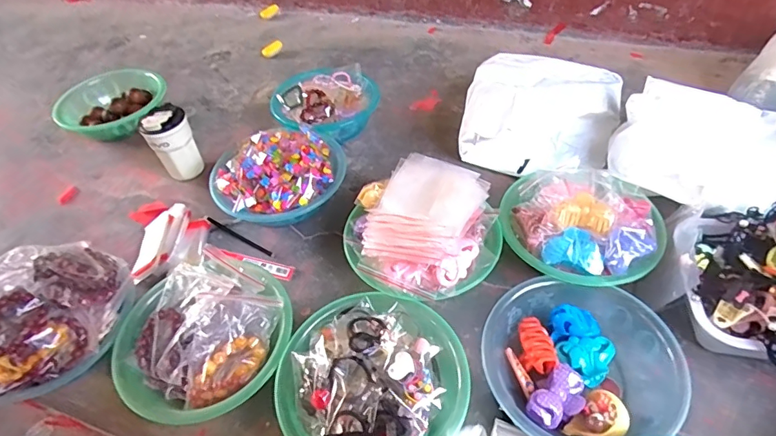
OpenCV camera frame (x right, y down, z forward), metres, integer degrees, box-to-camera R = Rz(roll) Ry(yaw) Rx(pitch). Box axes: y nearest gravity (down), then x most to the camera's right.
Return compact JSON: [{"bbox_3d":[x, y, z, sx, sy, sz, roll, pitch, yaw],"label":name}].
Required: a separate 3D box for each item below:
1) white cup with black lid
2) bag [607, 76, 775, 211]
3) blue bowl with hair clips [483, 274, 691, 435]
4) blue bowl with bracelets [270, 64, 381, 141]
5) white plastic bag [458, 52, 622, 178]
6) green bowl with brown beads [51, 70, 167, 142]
[{"bbox_3d":[-0.417,-0.145,0.922,0.083,0.143,0.075,-27,51,-18],"label":"white cup with black lid"},{"bbox_3d":[0.535,-0.116,0.794,0.284,0.078,0.250,22,53,24],"label":"bag"},{"bbox_3d":[0.246,0.190,0.622,0.236,0.074,0.225,-3,47,3],"label":"blue bowl with hair clips"},{"bbox_3d":[-0.134,-0.243,1.016,0.219,0.092,0.207,-3,47,3],"label":"blue bowl with bracelets"},{"bbox_3d":[0.301,-0.223,0.926,0.276,0.138,0.316,17,51,20],"label":"white plastic bag"},{"bbox_3d":[-0.625,-0.253,1.087,0.234,0.083,0.201,-23,49,-15],"label":"green bowl with brown beads"}]

